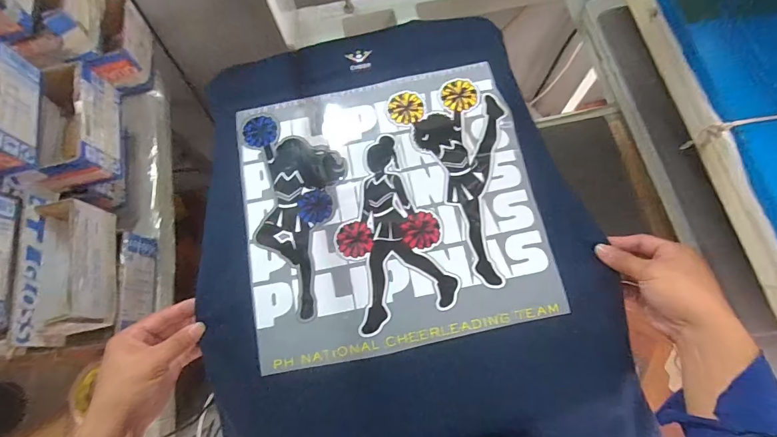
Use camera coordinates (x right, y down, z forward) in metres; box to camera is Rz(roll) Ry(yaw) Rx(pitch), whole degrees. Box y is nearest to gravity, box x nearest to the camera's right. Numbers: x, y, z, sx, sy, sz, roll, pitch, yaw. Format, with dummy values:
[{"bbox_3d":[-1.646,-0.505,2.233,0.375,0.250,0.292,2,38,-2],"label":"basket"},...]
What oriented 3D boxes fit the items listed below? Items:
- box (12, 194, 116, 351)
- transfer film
[{"bbox_3d":[-0.400,0.061,0.484,0.072,0.076,0.173,-12,72,-1],"label":"box"},{"bbox_3d":[-0.001,-0.021,0.479,0.342,0.012,0.337,-11,74,-1],"label":"transfer film"}]

